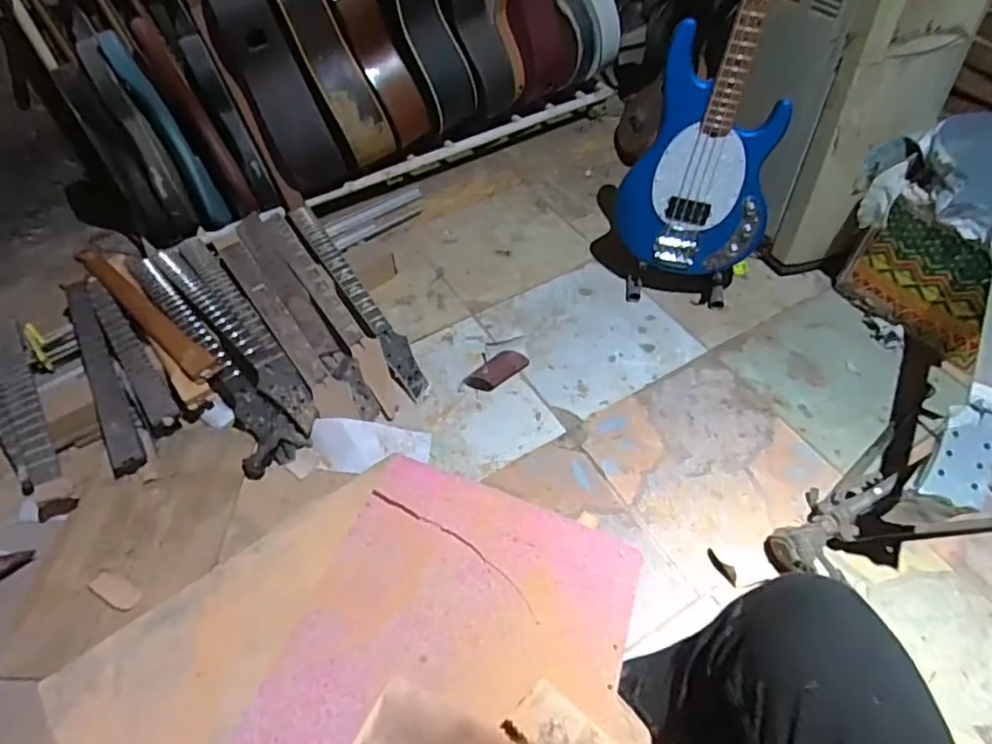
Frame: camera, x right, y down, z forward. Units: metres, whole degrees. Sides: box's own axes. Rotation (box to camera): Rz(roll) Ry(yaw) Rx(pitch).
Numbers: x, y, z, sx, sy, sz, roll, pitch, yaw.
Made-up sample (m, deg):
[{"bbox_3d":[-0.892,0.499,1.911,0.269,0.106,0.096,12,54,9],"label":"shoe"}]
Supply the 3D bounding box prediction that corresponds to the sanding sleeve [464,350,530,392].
[{"bbox_3d":[0.003,-0.004,1.335,0.141,0.040,0.064,-32,59,-21],"label":"sanding sleeve"}]

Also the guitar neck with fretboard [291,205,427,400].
[{"bbox_3d":[-0.348,-0.194,1.465,0.071,0.069,0.674,-28,58,-19],"label":"guitar neck with fretboard"}]

